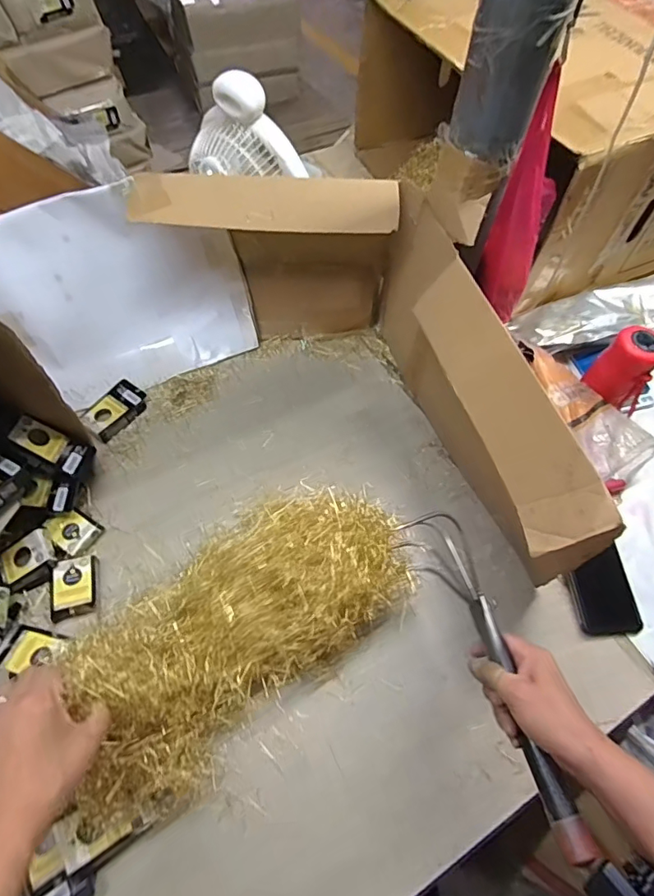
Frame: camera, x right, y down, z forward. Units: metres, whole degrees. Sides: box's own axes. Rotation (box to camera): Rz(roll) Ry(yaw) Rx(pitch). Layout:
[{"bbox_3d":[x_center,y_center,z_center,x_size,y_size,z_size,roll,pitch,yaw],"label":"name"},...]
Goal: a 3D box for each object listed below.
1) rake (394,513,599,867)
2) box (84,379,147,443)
[{"bbox_3d":[0.150,0.210,0.479,0.058,0.082,0.308,-12,53,-11],"label":"rake"},{"bbox_3d":[-0.331,-0.061,0.771,0.056,0.020,0.096,33,63,15],"label":"box"}]

